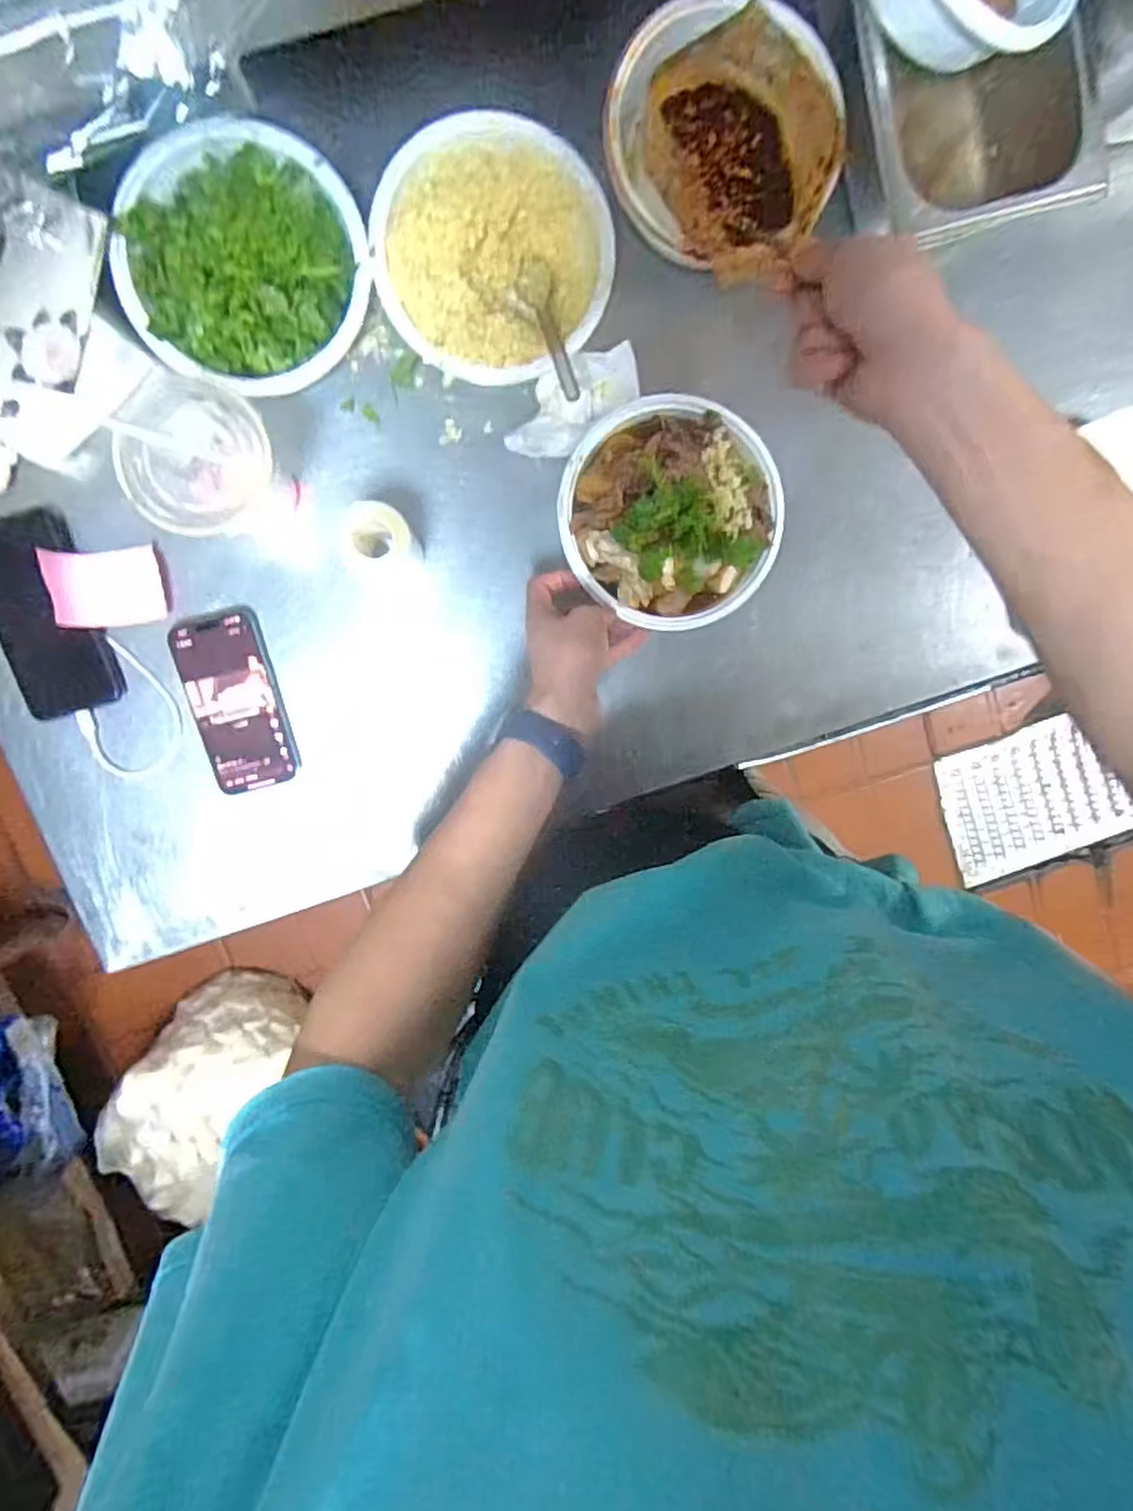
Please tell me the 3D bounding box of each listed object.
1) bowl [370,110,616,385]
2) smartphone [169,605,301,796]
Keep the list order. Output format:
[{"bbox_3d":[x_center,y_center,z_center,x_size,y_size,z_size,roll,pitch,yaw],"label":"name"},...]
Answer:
[{"bbox_3d":[-0.053,-0.365,0.526,0.164,0.048,0.171,-1,97,-4],"label":"bowl"},{"bbox_3d":[-0.273,-0.045,0.589,0.071,0.016,0.147,-13,98,-3],"label":"smartphone"}]

